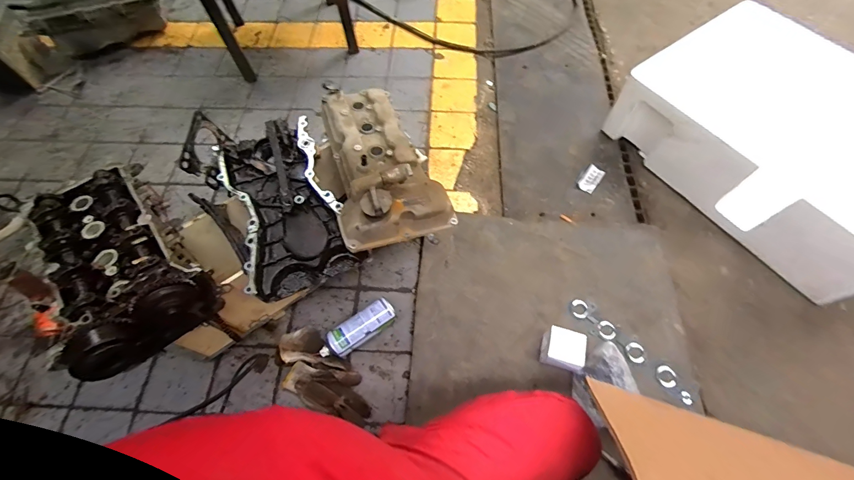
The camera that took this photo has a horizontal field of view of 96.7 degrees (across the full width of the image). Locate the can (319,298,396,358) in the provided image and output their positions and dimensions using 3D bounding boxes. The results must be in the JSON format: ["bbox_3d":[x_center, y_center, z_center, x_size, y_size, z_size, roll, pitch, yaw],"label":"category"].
[{"bbox_3d":[-0.159,0.211,0.886,0.183,0.054,0.060,-32,66,-16],"label":"can"}]

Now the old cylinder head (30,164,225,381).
[{"bbox_3d":[-0.520,0.040,0.645,0.349,0.150,0.191,41,72,21],"label":"old cylinder head"}]

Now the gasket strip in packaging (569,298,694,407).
[{"bbox_3d":[0.469,0.247,0.881,0.306,0.009,0.059,40,69,20],"label":"gasket strip in packaging"}]

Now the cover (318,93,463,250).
[{"bbox_3d":[-0.110,-0.181,0.772,0.210,0.109,0.381,-19,64,-7],"label":"cover"}]

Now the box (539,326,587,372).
[{"bbox_3d":[0.302,0.249,0.850,0.083,0.071,0.084,14,62,8],"label":"box"}]

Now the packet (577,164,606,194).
[{"bbox_3d":[0.486,-0.182,1.124,0.049,0.014,0.092,34,67,17],"label":"packet"}]

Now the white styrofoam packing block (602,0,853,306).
[{"bbox_3d":[0.961,-0.275,1.033,0.553,0.235,0.708,-32,66,-16],"label":"white styrofoam packing block"}]

